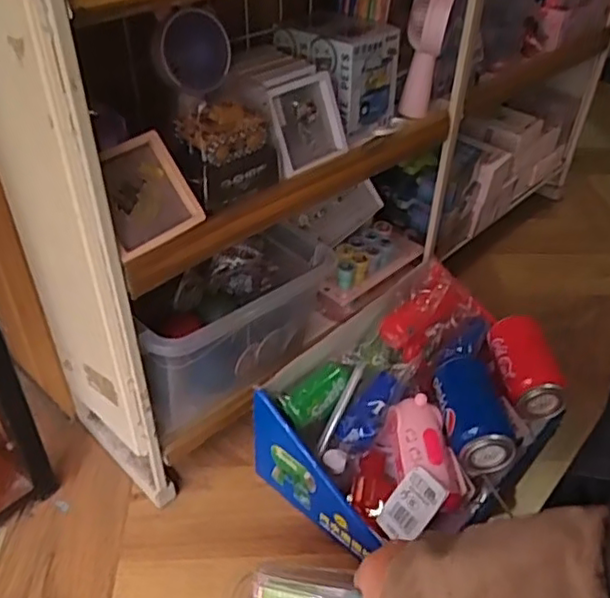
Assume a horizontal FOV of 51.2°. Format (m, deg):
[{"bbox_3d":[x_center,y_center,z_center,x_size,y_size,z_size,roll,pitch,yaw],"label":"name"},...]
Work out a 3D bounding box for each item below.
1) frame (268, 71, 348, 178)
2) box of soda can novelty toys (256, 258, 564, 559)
[{"bbox_3d":[0.004,-0.181,0.651,0.014,0.084,0.104,12,35,45],"label":"frame"},{"bbox_3d":[0.125,0.115,0.733,0.254,0.161,0.309,29,47,28],"label":"box of soda can novelty toys"}]

